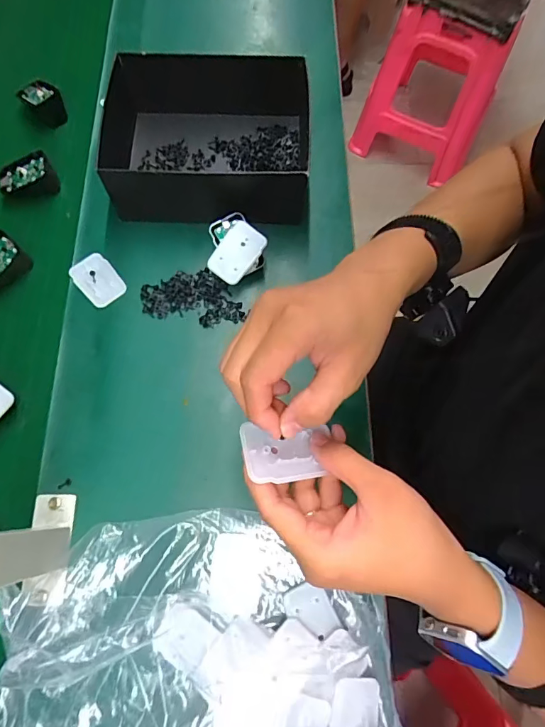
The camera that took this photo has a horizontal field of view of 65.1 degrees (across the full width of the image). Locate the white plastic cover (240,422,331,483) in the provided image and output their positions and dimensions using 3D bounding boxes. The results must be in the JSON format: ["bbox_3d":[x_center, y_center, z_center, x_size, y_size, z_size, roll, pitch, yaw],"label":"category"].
[{"bbox_3d":[0.008,0.060,0.288,0.057,0.004,0.038,5,56,-16],"label":"white plastic cover"}]

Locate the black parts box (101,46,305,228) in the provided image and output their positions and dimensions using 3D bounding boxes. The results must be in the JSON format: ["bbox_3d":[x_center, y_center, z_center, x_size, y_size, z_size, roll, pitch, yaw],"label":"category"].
[{"bbox_3d":[-0.078,-0.274,0.524,0.252,0.084,0.189,-1,72,-2],"label":"black parts box"}]

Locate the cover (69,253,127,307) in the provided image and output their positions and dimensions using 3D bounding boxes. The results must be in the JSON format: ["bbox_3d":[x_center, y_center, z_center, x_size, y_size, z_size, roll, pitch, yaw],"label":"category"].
[{"bbox_3d":[-0.204,-0.098,0.503,0.045,0.005,0.064,-39,77,-13],"label":"cover"}]

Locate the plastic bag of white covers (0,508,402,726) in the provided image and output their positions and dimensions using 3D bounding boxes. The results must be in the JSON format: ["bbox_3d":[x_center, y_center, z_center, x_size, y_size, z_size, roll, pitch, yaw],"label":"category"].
[{"bbox_3d":[-0.068,0.280,0.355,0.345,0.056,0.285,-2,72,-2],"label":"plastic bag of white covers"}]

